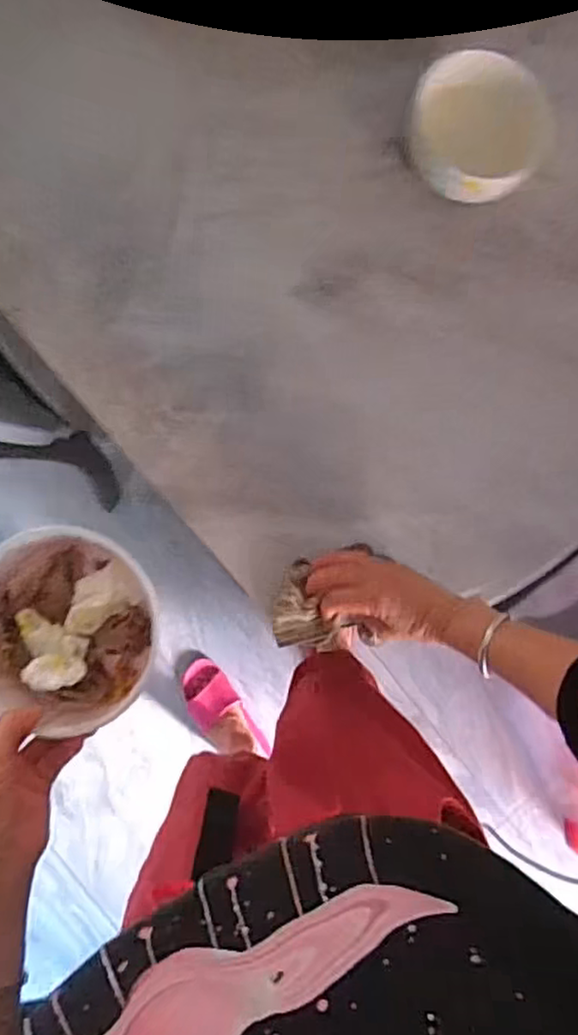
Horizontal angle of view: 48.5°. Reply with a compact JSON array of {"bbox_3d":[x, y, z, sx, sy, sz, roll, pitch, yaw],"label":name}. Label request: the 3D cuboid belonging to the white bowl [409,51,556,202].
[{"bbox_3d":[0.184,-0.376,0.637,0.139,0.068,0.122,33,84,-2],"label":"white bowl"}]

